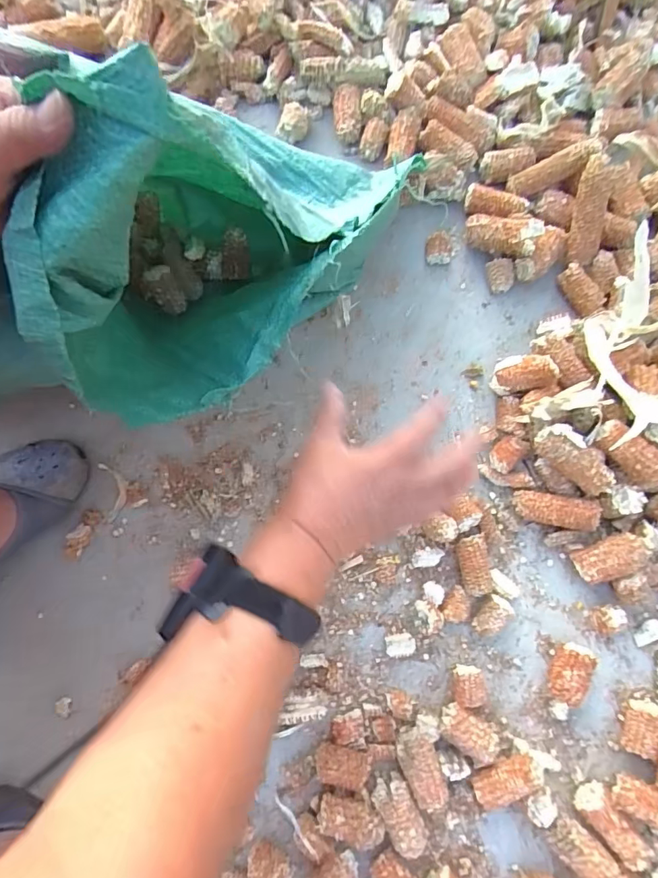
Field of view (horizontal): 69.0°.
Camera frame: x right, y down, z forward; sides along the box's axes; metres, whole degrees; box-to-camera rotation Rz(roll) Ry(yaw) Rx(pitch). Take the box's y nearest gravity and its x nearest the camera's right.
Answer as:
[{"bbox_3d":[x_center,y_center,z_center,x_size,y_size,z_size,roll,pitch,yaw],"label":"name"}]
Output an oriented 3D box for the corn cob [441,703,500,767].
[{"bbox_3d":[0.126,0.267,0.439,0.055,0.031,0.033,37,82,7],"label":"corn cob"}]

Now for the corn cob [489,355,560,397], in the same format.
[{"bbox_3d":[0.199,-0.067,0.486,0.063,0.030,0.039,-5,78,37],"label":"corn cob"}]

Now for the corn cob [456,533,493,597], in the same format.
[{"bbox_3d":[0.140,0.122,0.463,0.029,0.024,0.056,-2,79,0],"label":"corn cob"}]

